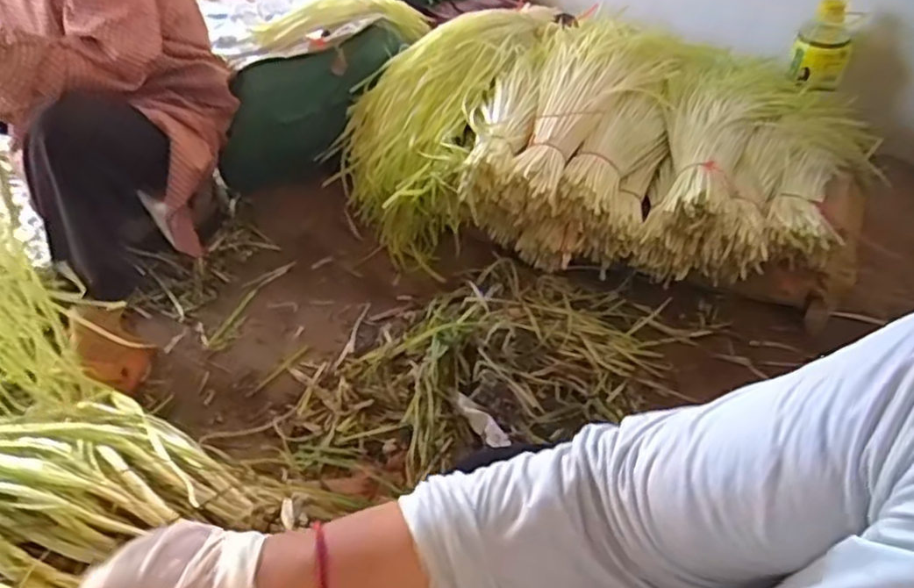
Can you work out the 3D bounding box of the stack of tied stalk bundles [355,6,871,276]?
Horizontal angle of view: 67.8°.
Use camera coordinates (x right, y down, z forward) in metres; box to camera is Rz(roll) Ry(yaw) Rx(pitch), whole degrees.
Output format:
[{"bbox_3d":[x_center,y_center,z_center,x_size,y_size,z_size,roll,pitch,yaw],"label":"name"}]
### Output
[{"bbox_3d":[0.271,-0.301,1.247,0.884,0.257,0.629,15,45,19],"label":"stack of tied stalk bundles"}]

